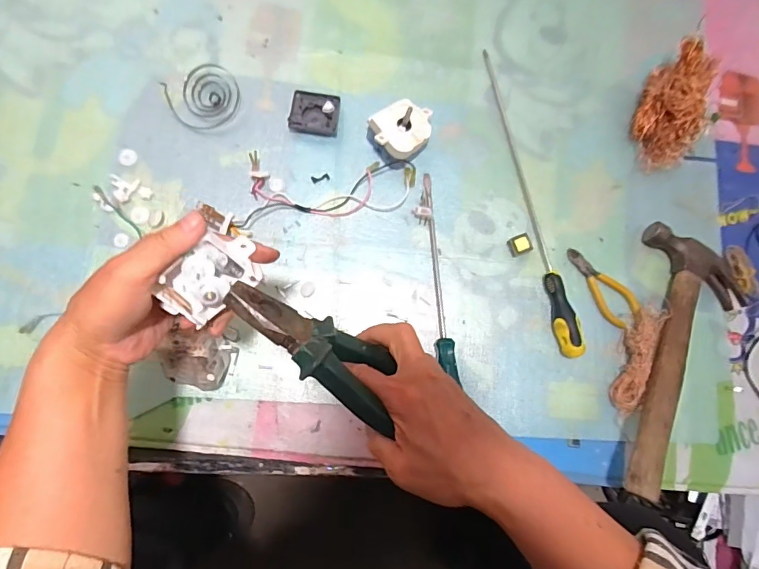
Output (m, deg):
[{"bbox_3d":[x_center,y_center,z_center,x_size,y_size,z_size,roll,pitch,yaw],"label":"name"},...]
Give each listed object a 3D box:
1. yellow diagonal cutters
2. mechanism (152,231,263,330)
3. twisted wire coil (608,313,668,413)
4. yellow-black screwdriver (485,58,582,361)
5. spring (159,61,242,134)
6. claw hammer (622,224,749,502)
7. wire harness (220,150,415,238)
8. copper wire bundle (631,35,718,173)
[{"bbox_3d":[0.260,0.001,0.525,0.042,0.011,0.104,-34,85,-8],"label":"yellow diagonal cutters"},{"bbox_3d":[-0.117,-0.005,0.317,0.065,0.034,0.044,-51,117,-22],"label":"mechanism"},{"bbox_3d":[0.284,0.084,0.500,0.024,0.037,0.116,20,81,0],"label":"twisted wire coil"},{"bbox_3d":[0.177,-0.106,0.528,0.024,0.031,0.381,-11,82,-5],"label":"yellow-black screwdriver"},{"bbox_3d":[-0.206,-0.222,0.534,0.080,0.017,0.075,1,81,-4],"label":"spring"},{"bbox_3d":[0.338,0.083,0.488,0.117,0.027,0.294,18,72,-6],"label":"claw hammer"},{"bbox_3d":[-0.067,-0.099,0.515,0.213,0.017,0.094,2,81,-3],"label":"wire harness"},{"bbox_3d":[0.350,-0.211,0.534,0.069,0.064,0.140,13,81,-1],"label":"copper wire bundle"}]

